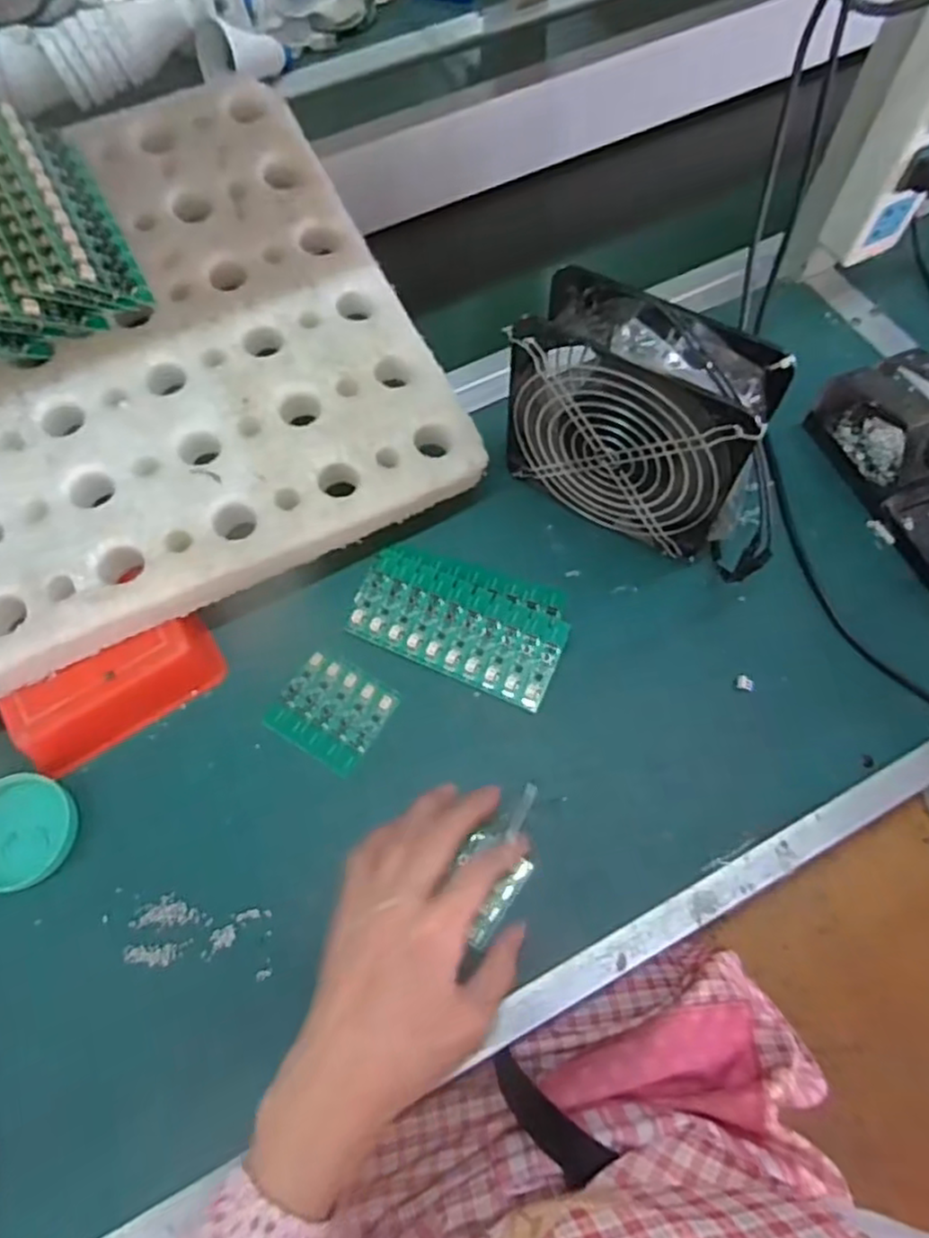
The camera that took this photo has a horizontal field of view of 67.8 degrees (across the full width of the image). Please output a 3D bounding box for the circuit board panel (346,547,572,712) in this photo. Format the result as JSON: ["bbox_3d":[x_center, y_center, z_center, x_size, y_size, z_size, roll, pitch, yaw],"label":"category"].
[{"bbox_3d":[-0.002,-0.003,0.465,0.140,0.011,0.081,22,68,11],"label":"circuit board panel"}]

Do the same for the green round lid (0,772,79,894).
[{"bbox_3d":[-0.268,0.127,0.414,0.064,0.010,0.065,0,65,1],"label":"green round lid"}]

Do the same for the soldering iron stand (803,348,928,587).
[{"bbox_3d":[0.313,-0.110,0.472,0.060,0.072,0.161,-18,66,-7],"label":"soldering iron stand"}]

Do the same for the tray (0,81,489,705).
[{"bbox_3d":[-0.301,-0.130,0.452,0.546,0.034,0.355,-28,78,-10],"label":"tray"}]

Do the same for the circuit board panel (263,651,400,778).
[{"bbox_3d":[-0.086,0.058,0.444,0.068,0.005,0.060,29,69,14],"label":"circuit board panel"}]

